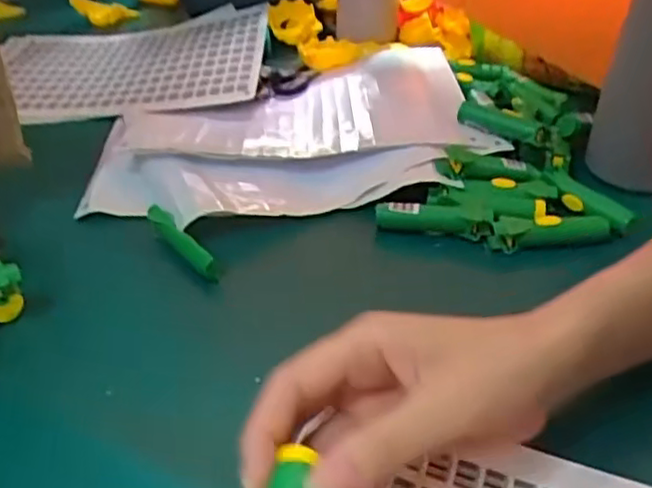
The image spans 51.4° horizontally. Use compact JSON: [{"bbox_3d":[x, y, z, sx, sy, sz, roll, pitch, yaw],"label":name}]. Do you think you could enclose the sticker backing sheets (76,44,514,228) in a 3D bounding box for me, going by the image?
[{"bbox_3d":[-0.030,-0.095,0.578,0.320,0.054,0.253,-6,38,-8],"label":"sticker backing sheets"}]

